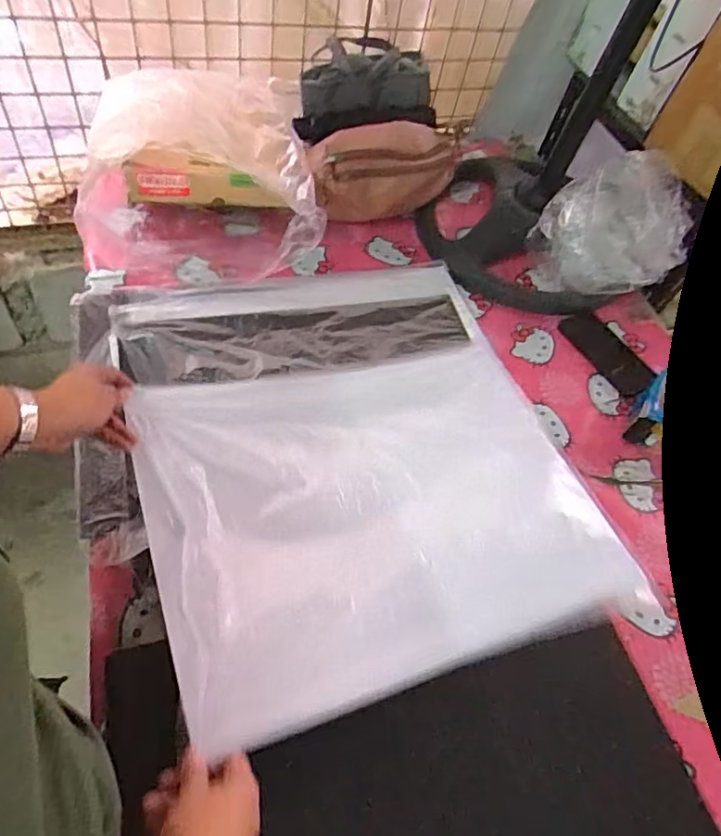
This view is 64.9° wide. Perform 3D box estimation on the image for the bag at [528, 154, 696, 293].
[{"bbox_3d":[0.400,-0.296,0.901,0.219,0.206,0.134,31,54,12],"label":"bag"}]

